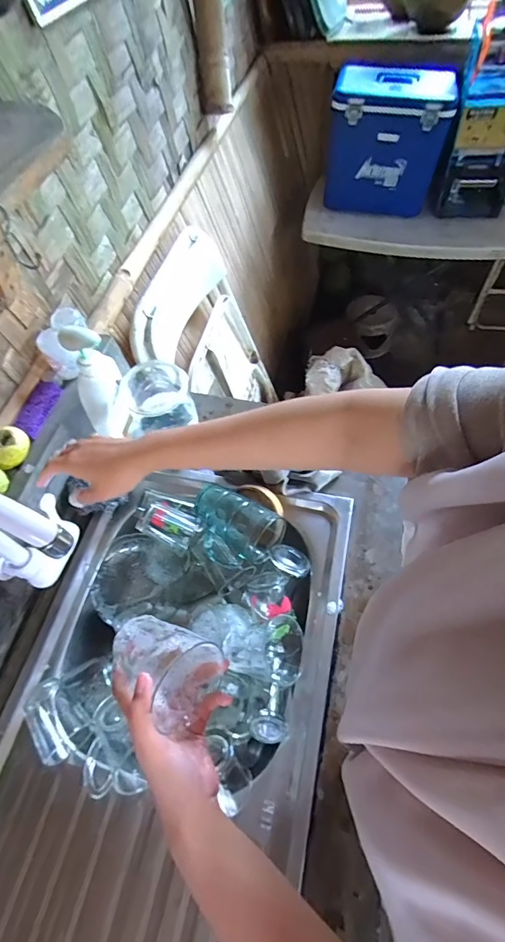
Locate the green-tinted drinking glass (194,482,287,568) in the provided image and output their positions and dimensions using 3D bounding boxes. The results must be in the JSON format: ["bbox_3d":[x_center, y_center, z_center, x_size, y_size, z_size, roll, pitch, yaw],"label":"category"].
[{"bbox_3d":[-0.033,0.085,0.596,0.132,0.080,0.088,28,65,18],"label":"green-tinted drinking glass"}]

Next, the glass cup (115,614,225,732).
[{"bbox_3d":[-0.075,0.180,0.379,0.077,0.088,0.078,-40,31,-27],"label":"glass cup"}]

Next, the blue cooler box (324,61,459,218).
[{"bbox_3d":[0.441,-1.094,1.385,0.361,0.378,0.211,11,61,10],"label":"blue cooler box"}]

